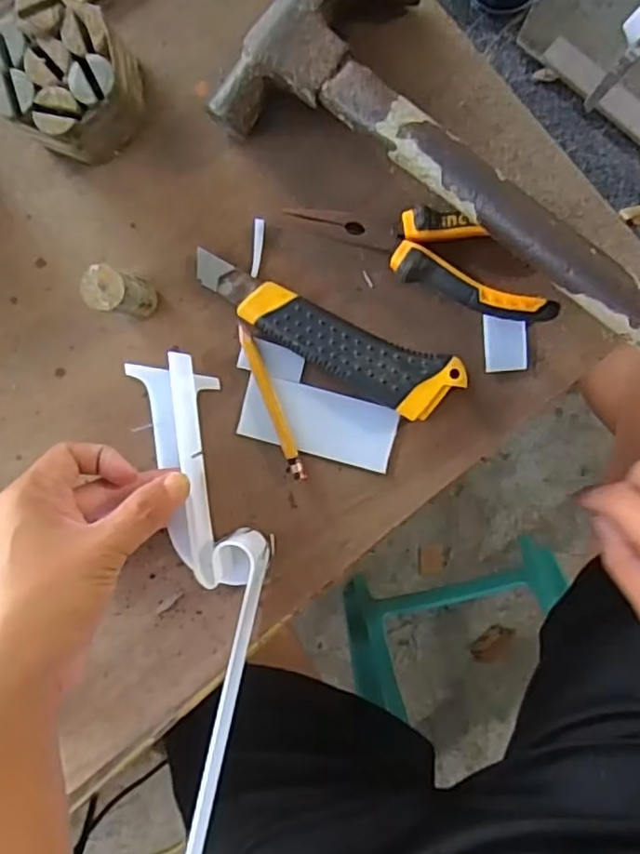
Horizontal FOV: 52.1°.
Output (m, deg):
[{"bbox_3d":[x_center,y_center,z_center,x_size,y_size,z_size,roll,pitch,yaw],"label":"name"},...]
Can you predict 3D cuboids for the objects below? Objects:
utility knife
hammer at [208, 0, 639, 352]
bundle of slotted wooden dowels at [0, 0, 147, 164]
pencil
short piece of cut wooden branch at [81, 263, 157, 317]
[{"bbox_3d":[0.000,-0.051,0.380,0.164,0.019,0.038,24,97,4],"label":"utility knife"},{"bbox_3d":[0.089,-0.147,0.345,0.291,0.052,0.114,32,97,3],"label":"hammer"},{"bbox_3d":[-0.139,-0.192,0.367,0.073,0.053,0.071,1,95,6],"label":"bundle of slotted wooden dowels"},{"bbox_3d":[-0.028,-0.015,0.390,0.010,0.007,0.096,-18,93,7],"label":"pencil"},{"bbox_3d":[-0.111,-0.076,0.372,0.025,0.055,0.023,1,95,6],"label":"short piece of cut wooden branch"}]

